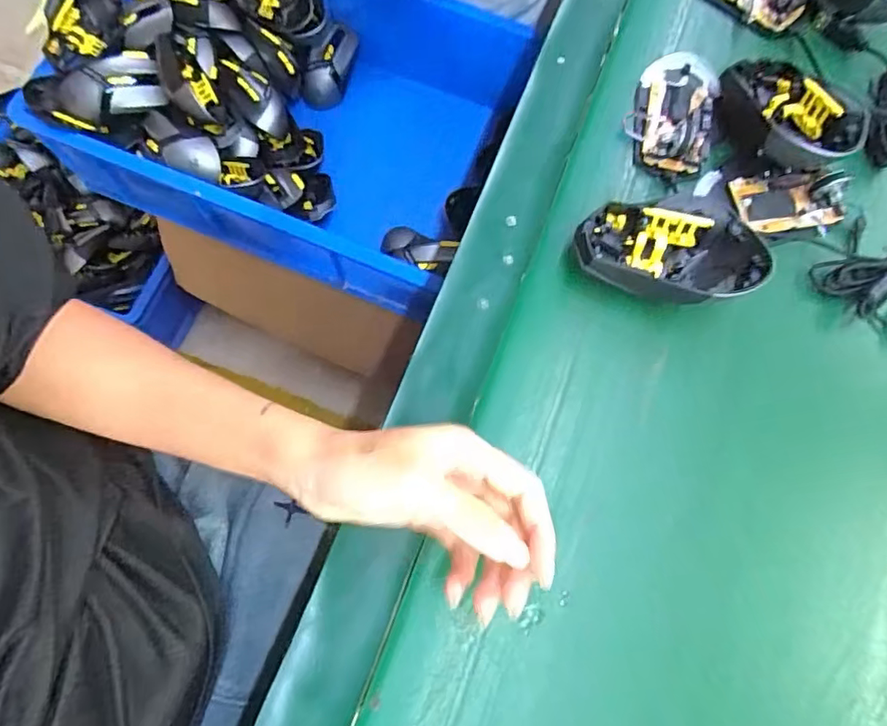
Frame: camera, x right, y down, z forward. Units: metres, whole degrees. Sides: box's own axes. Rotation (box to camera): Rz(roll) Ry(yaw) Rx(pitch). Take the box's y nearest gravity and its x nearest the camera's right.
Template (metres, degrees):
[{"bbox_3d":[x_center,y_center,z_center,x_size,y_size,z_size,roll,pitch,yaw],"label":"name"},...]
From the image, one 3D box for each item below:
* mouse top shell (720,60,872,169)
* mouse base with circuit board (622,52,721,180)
[{"bbox_3d":[0.253,-0.182,0.396,0.067,0.046,0.110,-15,75,-5],"label":"mouse top shell"},{"bbox_3d":[0.178,-0.198,0.412,0.062,0.026,0.115,19,75,4],"label":"mouse base with circuit board"}]

